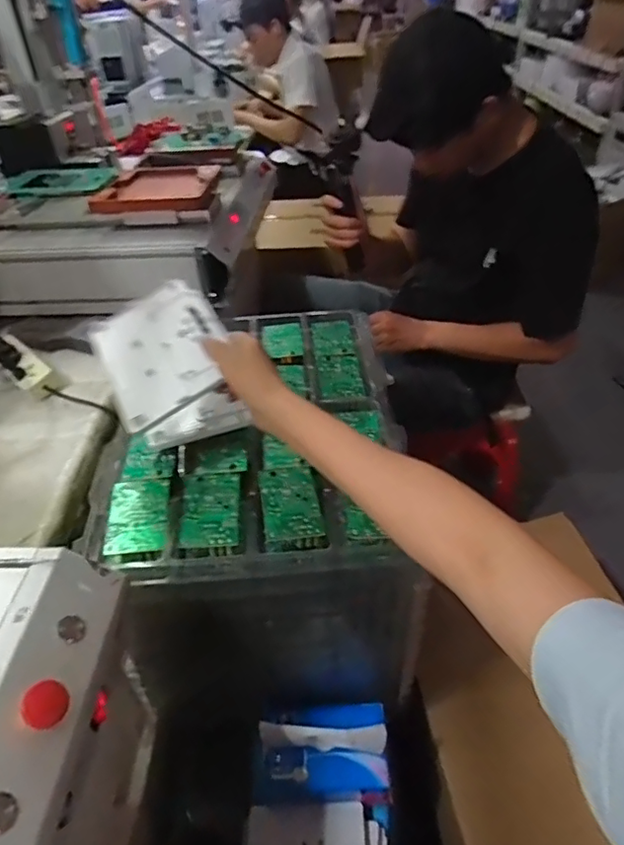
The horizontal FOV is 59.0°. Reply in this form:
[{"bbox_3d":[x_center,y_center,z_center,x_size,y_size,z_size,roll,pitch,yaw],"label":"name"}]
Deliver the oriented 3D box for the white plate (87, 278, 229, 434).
[{"bbox_3d":[-0.169,-0.085,0.619,0.140,0.009,0.181,-32,58,-3],"label":"white plate"}]

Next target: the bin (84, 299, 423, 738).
[{"bbox_3d":[-0.064,0.110,0.816,0.344,0.331,0.481,-4,39,-2],"label":"bin"}]

